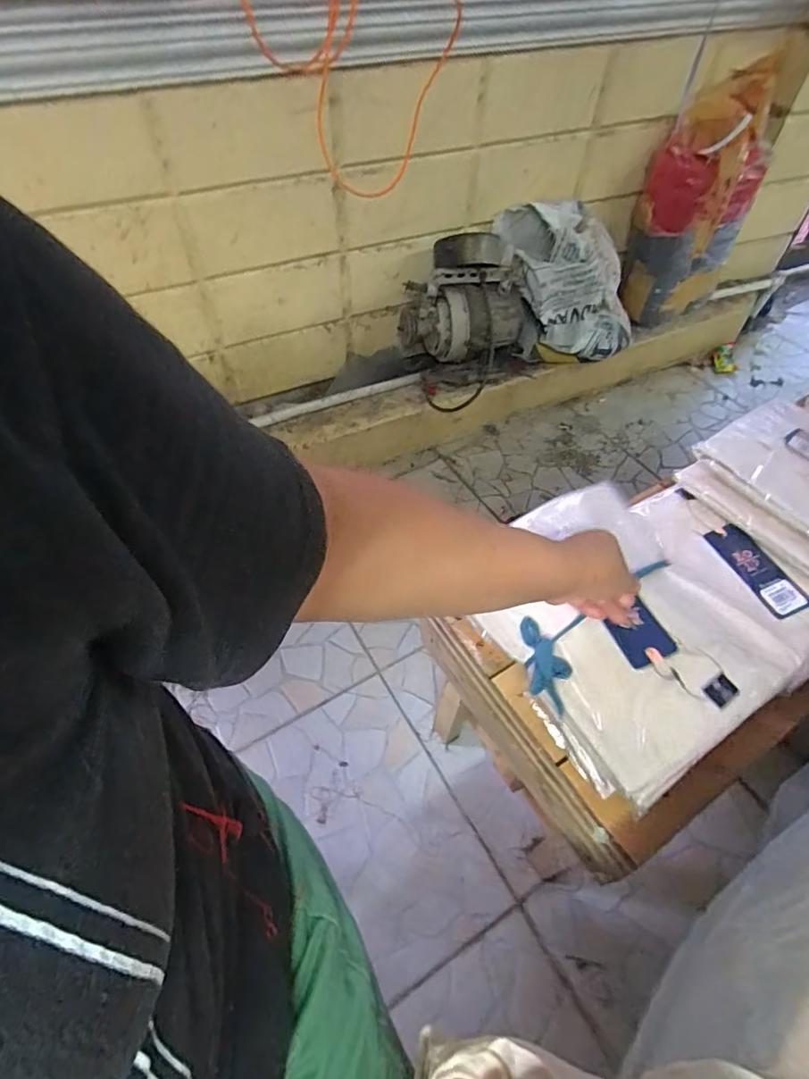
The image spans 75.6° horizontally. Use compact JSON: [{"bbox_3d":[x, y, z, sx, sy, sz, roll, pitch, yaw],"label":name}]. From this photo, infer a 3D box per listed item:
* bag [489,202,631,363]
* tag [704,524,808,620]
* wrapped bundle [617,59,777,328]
[{"bbox_3d":[0.423,-0.635,1.305,0.413,0.299,0.226,-19,56,-15],"label":"bag"},{"bbox_3d":[0.394,0.032,0.583,0.042,0.008,0.120,-26,54,3],"label":"tag"},{"bbox_3d":[0.772,-0.851,1.391,0.354,0.559,0.180,-34,62,-6],"label":"wrapped bundle"}]

